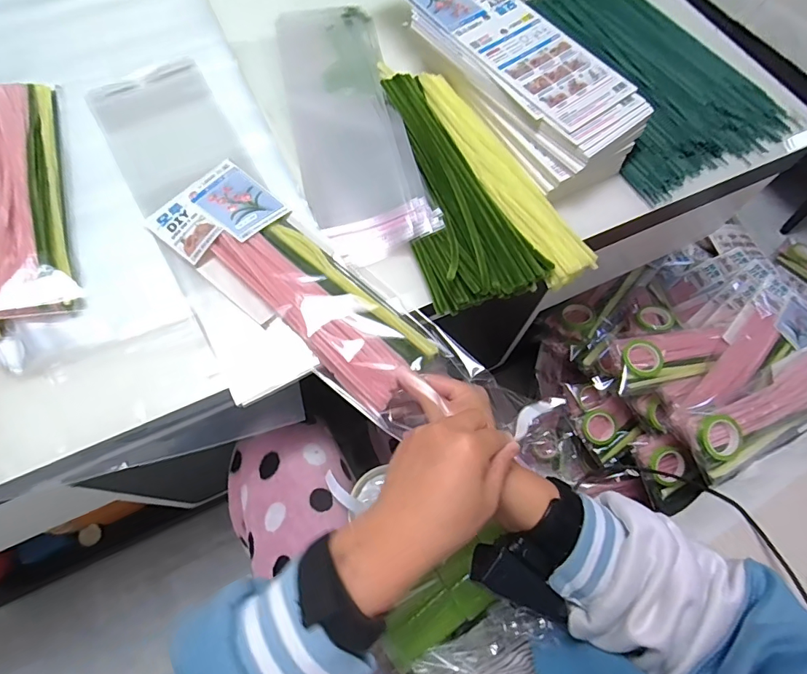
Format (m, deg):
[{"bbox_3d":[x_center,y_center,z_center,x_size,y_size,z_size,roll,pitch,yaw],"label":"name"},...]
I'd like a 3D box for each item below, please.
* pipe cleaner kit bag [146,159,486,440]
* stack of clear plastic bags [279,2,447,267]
[{"bbox_3d":[-0.097,-0.050,0.436,0.341,0.031,0.105,38,71,14],"label":"pipe cleaner kit bag"},{"bbox_3d":[-0.068,-0.268,0.538,0.124,0.018,0.420,-15,65,1],"label":"stack of clear plastic bags"}]

